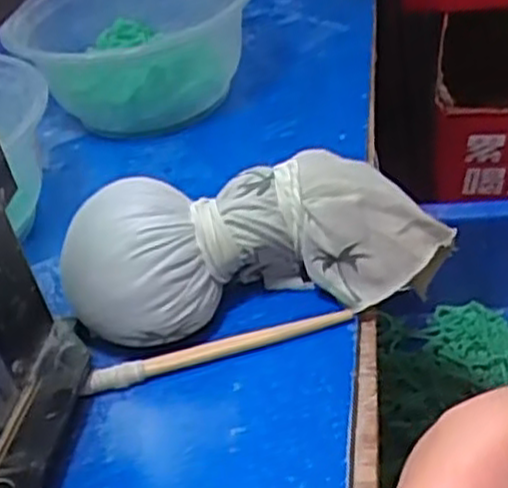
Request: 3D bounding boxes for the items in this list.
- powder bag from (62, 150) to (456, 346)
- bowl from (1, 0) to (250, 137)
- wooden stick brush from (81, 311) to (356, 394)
[{"bbox_3d":[0.004,0.003,0.296,0.145,0.052,0.050,-12,39,-3],"label":"powder bag"},{"bbox_3d":[-0.063,-0.104,0.427,0.125,0.079,0.119,0,37,0],"label":"bowl"},{"bbox_3d":[-0.013,0.038,0.285,0.098,0.012,0.007,-15,39,-6],"label":"wooden stick brush"}]

